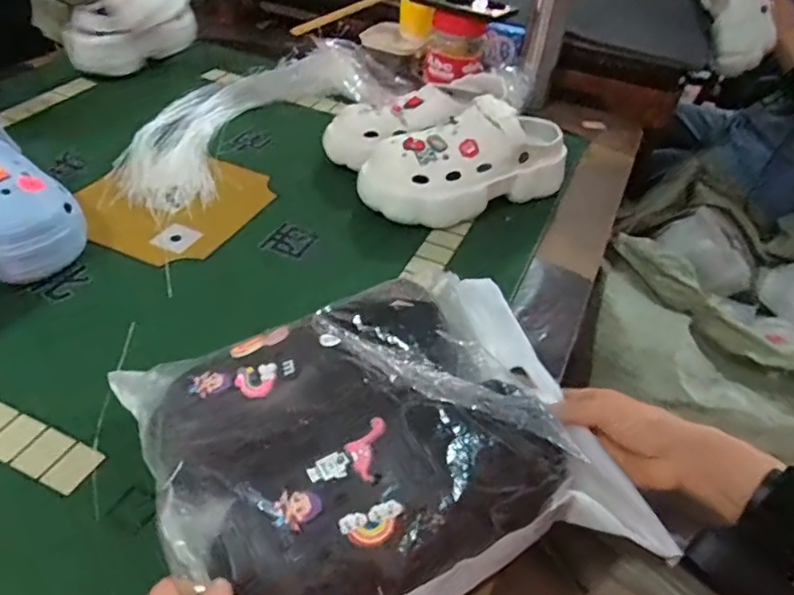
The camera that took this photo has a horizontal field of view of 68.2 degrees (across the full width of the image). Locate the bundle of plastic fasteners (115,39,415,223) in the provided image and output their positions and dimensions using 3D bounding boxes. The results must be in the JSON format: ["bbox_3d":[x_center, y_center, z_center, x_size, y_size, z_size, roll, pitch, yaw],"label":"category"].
[{"bbox_3d":[-0.200,-0.290,0.879,0.270,0.035,0.520,31,50,24],"label":"bundle of plastic fasteners"}]

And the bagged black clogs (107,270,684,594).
[{"bbox_3d":[-0.008,0.094,0.407,0.300,0.075,0.231,-14,48,-18],"label":"bagged black clogs"}]

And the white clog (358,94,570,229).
[{"bbox_3d":[0.089,-0.174,0.733,0.261,0.117,0.102,-20,50,-23],"label":"white clog"}]

